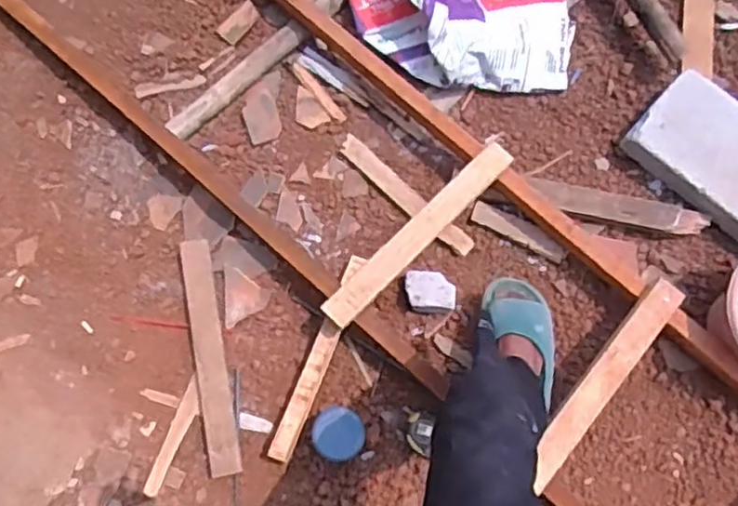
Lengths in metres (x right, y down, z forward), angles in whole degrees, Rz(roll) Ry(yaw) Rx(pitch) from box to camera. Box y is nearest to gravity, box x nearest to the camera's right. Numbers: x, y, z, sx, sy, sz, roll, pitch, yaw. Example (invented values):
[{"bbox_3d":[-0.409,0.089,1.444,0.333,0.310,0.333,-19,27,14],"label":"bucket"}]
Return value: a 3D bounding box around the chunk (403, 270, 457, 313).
[{"bbox_3d":[0.123,0.079,1.375,0.103,0.070,0.083,6,78,1],"label":"chunk"}]

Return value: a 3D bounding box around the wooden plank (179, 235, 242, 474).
[{"bbox_3d":[-0.317,0.198,1.352,0.061,0.023,0.462,-12,73,-3],"label":"wooden plank"}]

